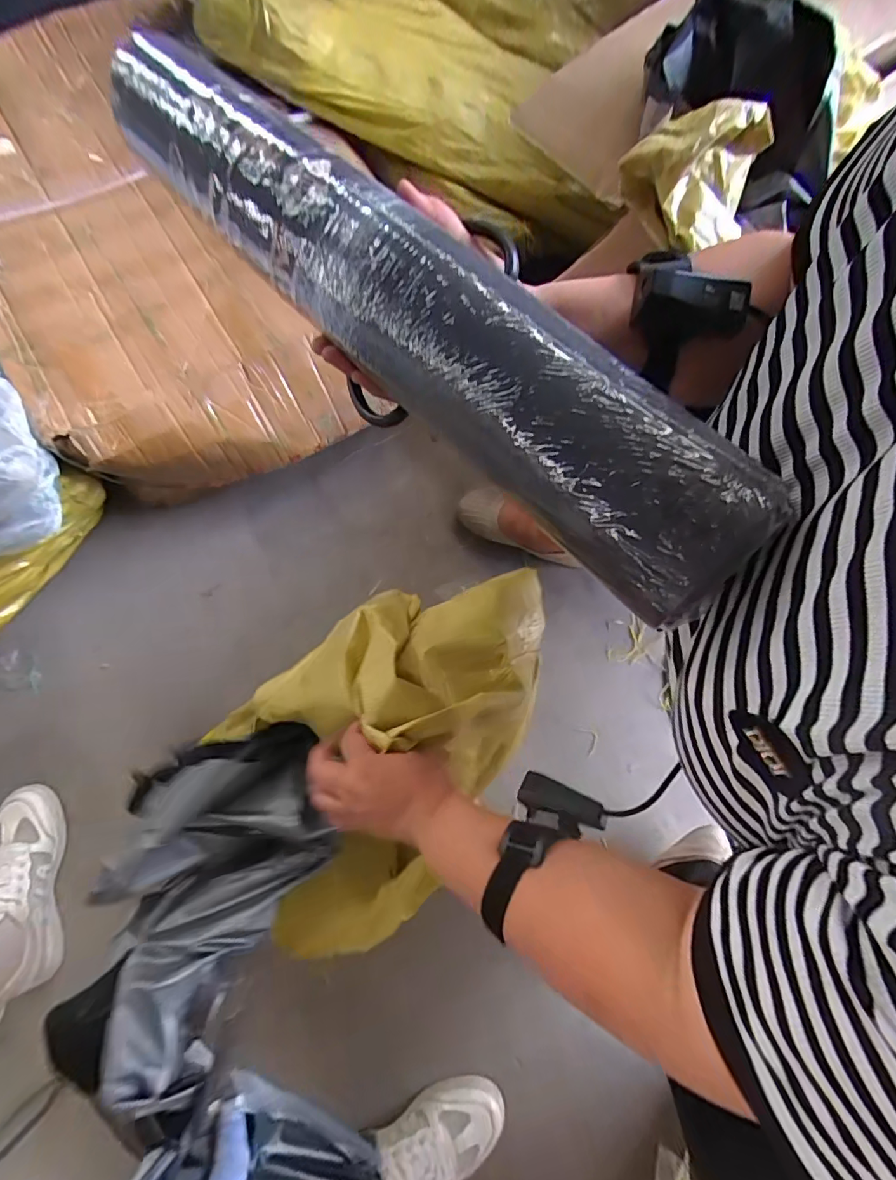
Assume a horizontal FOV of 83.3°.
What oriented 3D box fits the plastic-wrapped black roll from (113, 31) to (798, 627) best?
[{"bbox_3d":[-0.054,-0.201,0.332,0.076,0.071,0.575,-40,71,-9],"label":"plastic-wrapped black roll"}]

